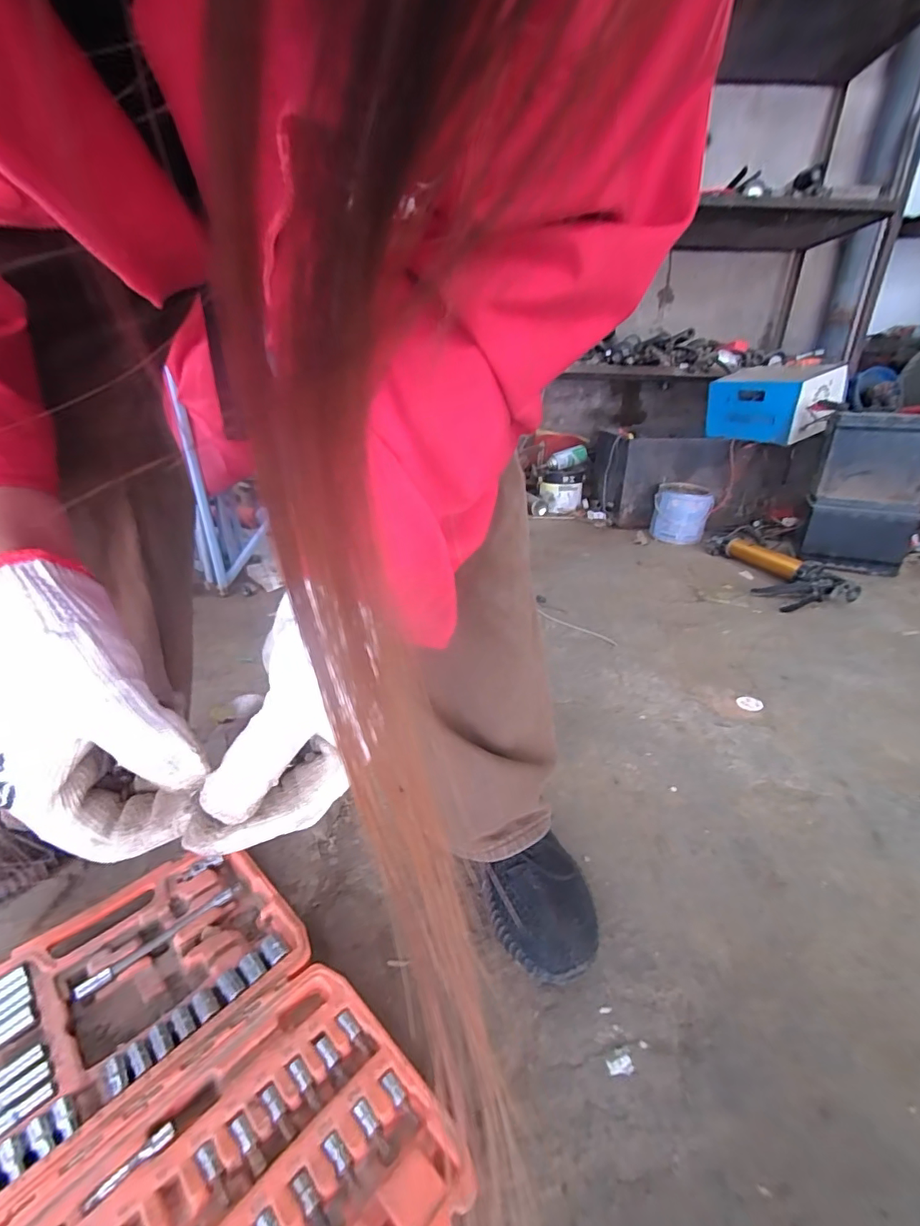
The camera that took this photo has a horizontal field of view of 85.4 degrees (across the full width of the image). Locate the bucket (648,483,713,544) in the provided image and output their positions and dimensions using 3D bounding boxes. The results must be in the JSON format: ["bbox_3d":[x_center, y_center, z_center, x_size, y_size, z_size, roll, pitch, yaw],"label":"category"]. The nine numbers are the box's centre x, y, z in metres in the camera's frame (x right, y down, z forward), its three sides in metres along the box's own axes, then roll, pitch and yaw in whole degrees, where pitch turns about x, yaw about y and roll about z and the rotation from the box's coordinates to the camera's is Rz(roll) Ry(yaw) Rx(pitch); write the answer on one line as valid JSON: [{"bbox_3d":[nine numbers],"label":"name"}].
[{"bbox_3d":[0.680,-0.305,1.539,0.161,0.159,0.168,11,29,22],"label":"bucket"}]

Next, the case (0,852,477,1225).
[{"bbox_3d":[-0.204,0.342,0.359,0.381,0.043,0.246,22,34,37],"label":"case"}]

